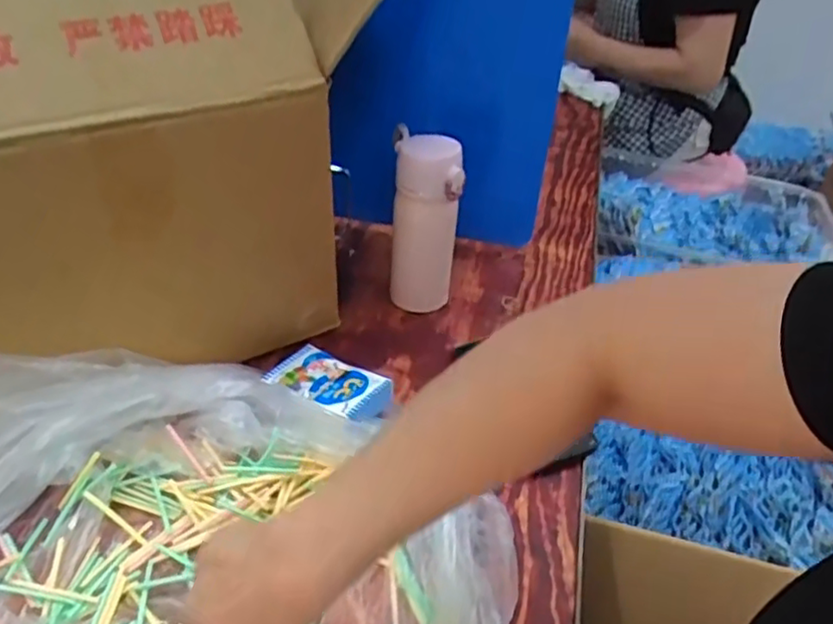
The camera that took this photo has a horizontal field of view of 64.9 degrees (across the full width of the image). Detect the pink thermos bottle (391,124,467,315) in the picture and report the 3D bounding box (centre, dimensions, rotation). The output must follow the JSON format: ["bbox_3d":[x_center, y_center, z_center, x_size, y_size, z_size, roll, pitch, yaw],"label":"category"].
[{"bbox_3d":[0.007,-0.102,0.724,0.067,0.185,0.078,-1,40,-6],"label":"pink thermos bottle"}]

